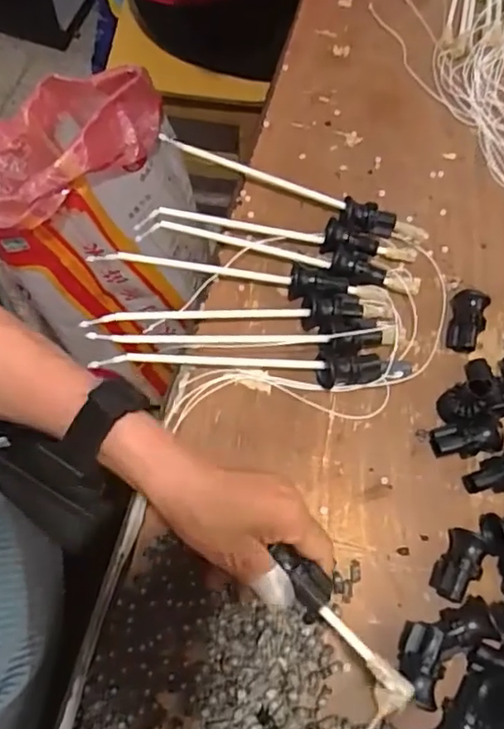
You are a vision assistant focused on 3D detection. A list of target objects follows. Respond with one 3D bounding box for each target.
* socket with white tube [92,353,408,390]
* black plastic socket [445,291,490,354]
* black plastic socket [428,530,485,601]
[{"bbox_3d":[0.004,0.005,0.467,0.242,0.026,0.023,-2,66,-4],"label":"socket with white tube"},{"bbox_3d":[0.179,-0.037,0.499,0.024,0.033,0.051,16,66,4],"label":"black plastic socket"},{"bbox_3d":[0.144,0.140,0.420,0.026,0.029,0.044,28,67,9],"label":"black plastic socket"}]

